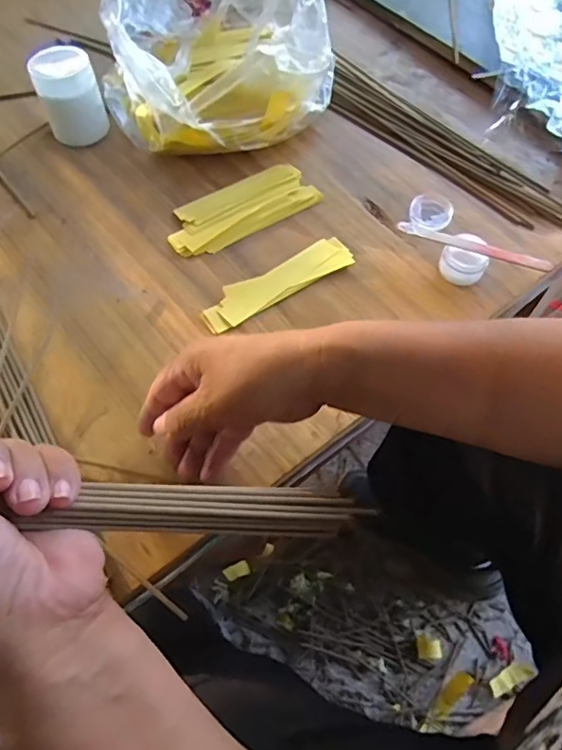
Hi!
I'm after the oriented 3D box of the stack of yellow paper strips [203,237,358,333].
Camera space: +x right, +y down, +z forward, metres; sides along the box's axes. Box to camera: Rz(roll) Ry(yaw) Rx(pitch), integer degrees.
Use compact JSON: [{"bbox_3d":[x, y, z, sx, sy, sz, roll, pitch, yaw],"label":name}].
[{"bbox_3d":[-0.003,-0.077,0.436,0.135,0.005,0.034,-30,66,-15],"label":"stack of yellow paper strips"}]

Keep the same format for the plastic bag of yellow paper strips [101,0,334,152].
[{"bbox_3d":[-0.064,-0.318,0.519,0.222,0.082,0.226,-15,63,-8],"label":"plastic bag of yellow paper strips"}]

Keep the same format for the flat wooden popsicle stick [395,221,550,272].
[{"bbox_3d":[0.155,-0.104,0.424,0.122,0.008,0.010,17,63,9],"label":"flat wooden popsicle stick"}]

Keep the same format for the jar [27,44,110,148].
[{"bbox_3d":[-0.200,-0.265,0.504,0.055,0.067,0.051,0,62,0],"label":"jar"}]

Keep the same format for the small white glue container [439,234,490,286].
[{"bbox_3d":[0.151,-0.095,0.435,0.036,0.024,0.034,0,62,0],"label":"small white glue container"}]

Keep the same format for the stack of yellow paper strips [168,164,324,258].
[{"bbox_3d":[-0.036,-0.150,0.475,0.138,0.008,0.056,-29,66,-15],"label":"stack of yellow paper strips"}]

